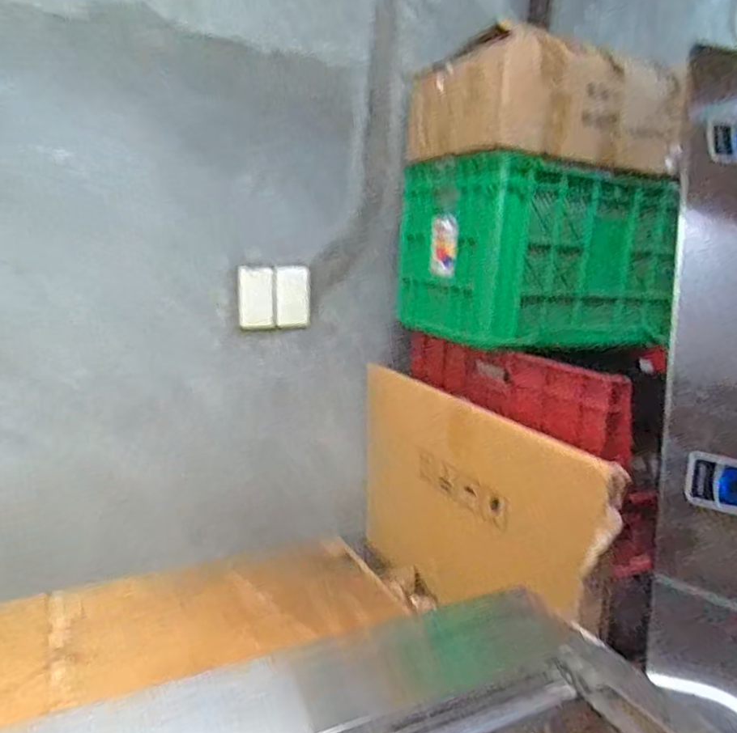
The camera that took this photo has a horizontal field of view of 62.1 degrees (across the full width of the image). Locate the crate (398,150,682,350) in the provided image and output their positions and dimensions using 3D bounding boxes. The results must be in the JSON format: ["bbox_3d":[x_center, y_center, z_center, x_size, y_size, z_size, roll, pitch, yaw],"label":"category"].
[{"bbox_3d":[0.320,-0.215,1.198,0.408,0.305,0.356,-3,14,-27],"label":"crate"}]

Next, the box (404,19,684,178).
[{"bbox_3d":[0.315,-0.469,1.145,0.369,0.177,0.343,-3,14,-27],"label":"box"}]

